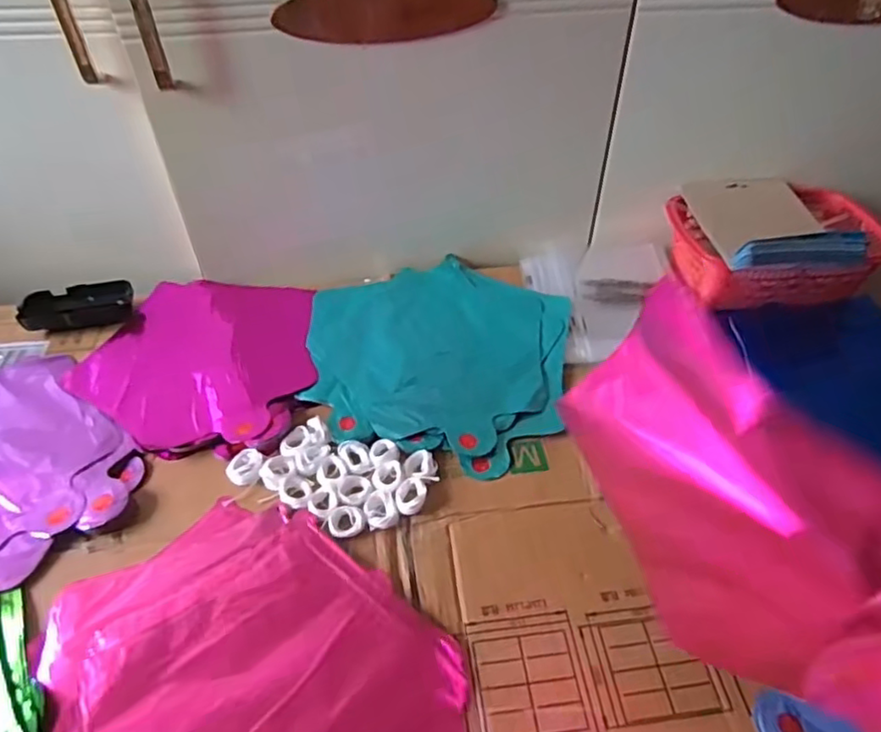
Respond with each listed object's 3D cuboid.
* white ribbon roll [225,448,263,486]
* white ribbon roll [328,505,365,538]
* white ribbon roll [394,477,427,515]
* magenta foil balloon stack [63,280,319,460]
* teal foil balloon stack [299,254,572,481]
[{"bbox_3d":[-0.166,0.084,0.524,0.030,0.008,0.033,1,47,-1],"label":"white ribbon roll"},{"bbox_3d":[-0.073,0.120,0.483,0.027,0.007,0.028,1,47,-1],"label":"white ribbon roll"},{"bbox_3d":[-0.024,0.105,0.499,0.024,0.010,0.030,10,47,8],"label":"white ribbon roll"},{"bbox_3d":[-0.232,-0.011,0.621,0.232,0.025,0.230,13,48,11],"label":"magenta foil balloon stack"},{"bbox_3d":[-0.005,-0.023,0.624,0.259,0.009,0.274,7,47,6],"label":"teal foil balloon stack"}]

